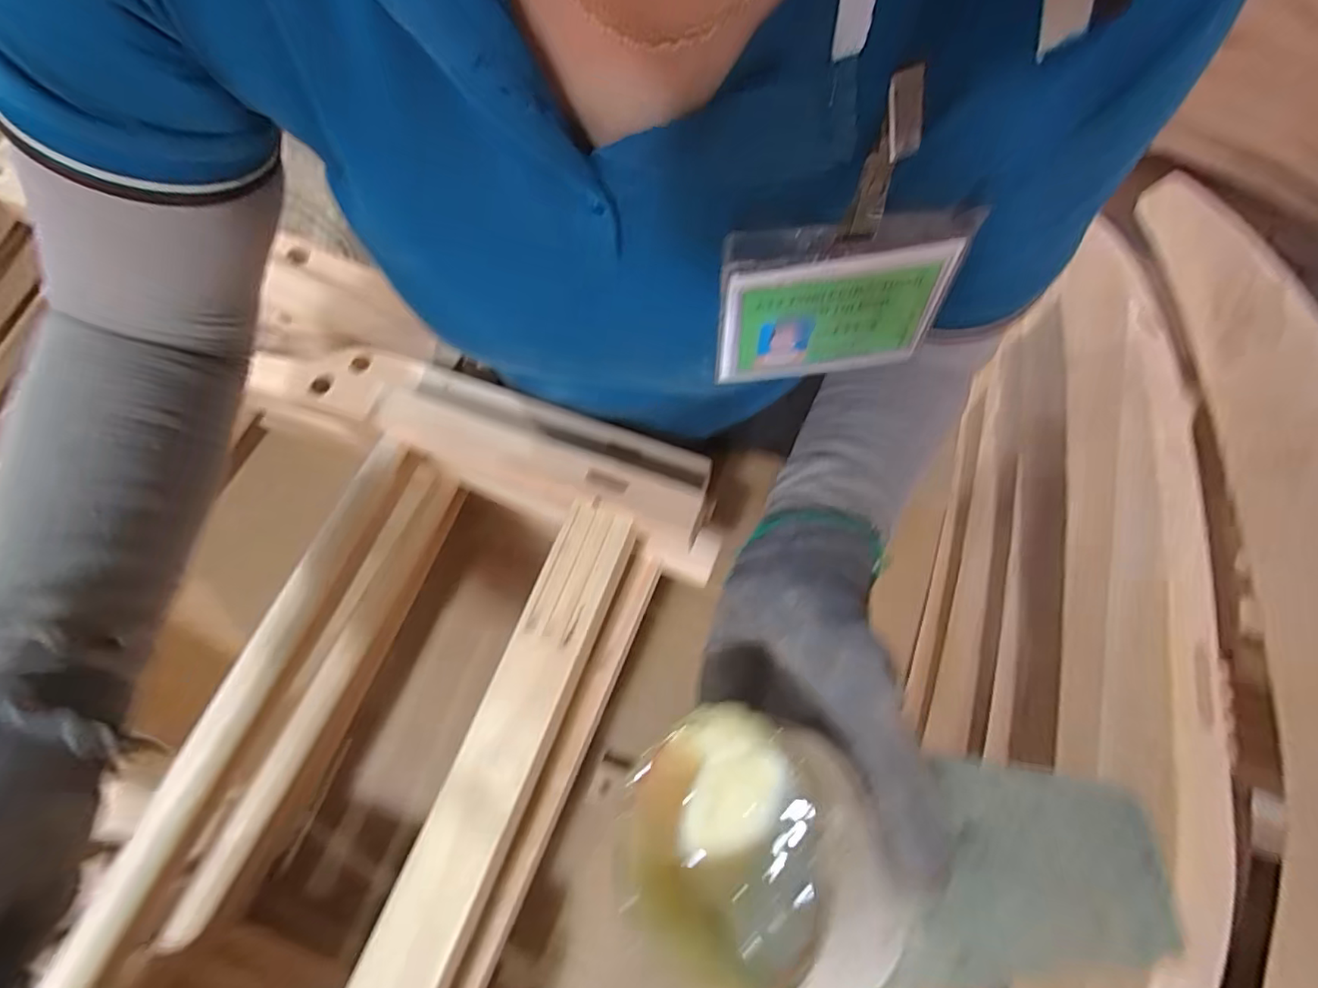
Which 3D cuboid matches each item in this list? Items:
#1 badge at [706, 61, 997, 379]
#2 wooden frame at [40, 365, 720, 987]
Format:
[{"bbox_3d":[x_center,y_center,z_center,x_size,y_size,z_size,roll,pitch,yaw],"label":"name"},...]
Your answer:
[{"bbox_3d":[0.073,-0.090,0.228,0.095,0.130,0.010,-7,61,-1],"label":"badge"},{"bbox_3d":[-0.148,0.166,0.391,0.246,0.172,0.487,18,72,6],"label":"wooden frame"}]

